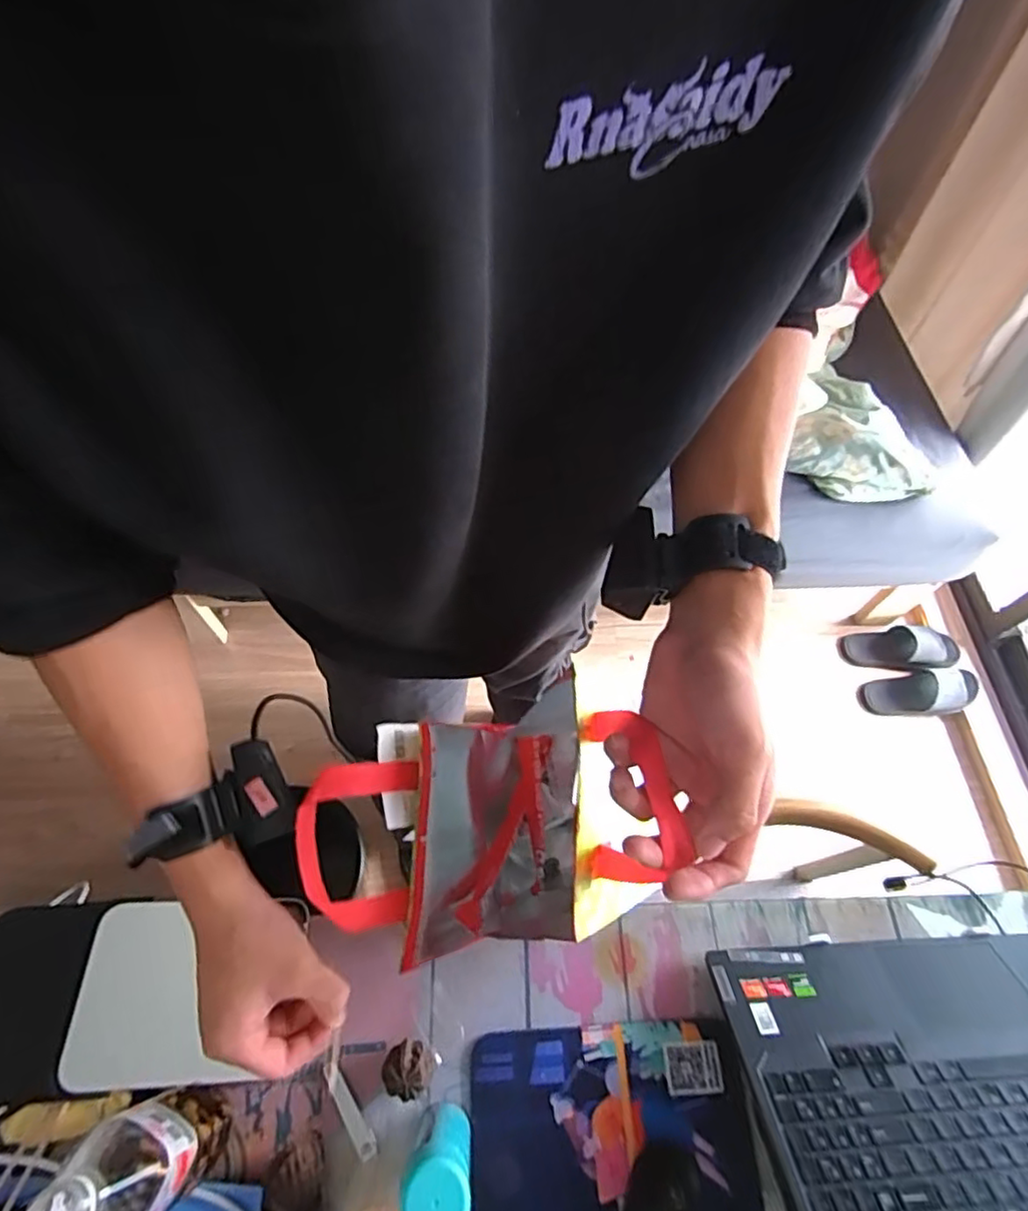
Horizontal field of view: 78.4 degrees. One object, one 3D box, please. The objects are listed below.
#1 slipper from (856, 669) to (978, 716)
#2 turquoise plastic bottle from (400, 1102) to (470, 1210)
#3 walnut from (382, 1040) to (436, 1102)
[{"bbox_3d":[0.968,0.215,1.517,0.250,0.061,0.101,-9,59,16],"label":"slipper"},{"bbox_3d":[-0.053,0.407,0.462,0.040,0.180,0.040,1,61,-2],"label":"turquoise plastic bottle"},{"bbox_3d":[-0.093,0.406,0.553,0.041,0.041,0.041,1,61,-2],"label":"walnut"}]

